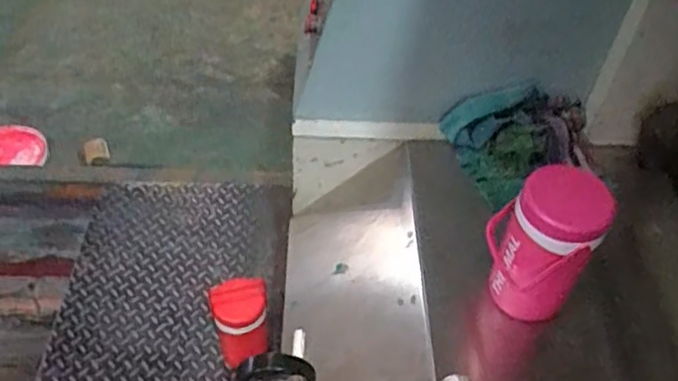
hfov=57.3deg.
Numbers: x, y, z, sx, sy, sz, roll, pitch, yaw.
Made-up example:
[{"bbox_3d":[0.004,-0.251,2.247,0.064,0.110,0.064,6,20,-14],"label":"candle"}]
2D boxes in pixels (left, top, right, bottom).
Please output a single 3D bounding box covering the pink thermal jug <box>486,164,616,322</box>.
[{"bbox_3d":[0.287,0.075,0.871,0.114,0.233,0.126,-7,49,-10],"label":"pink thermal jug"}]

